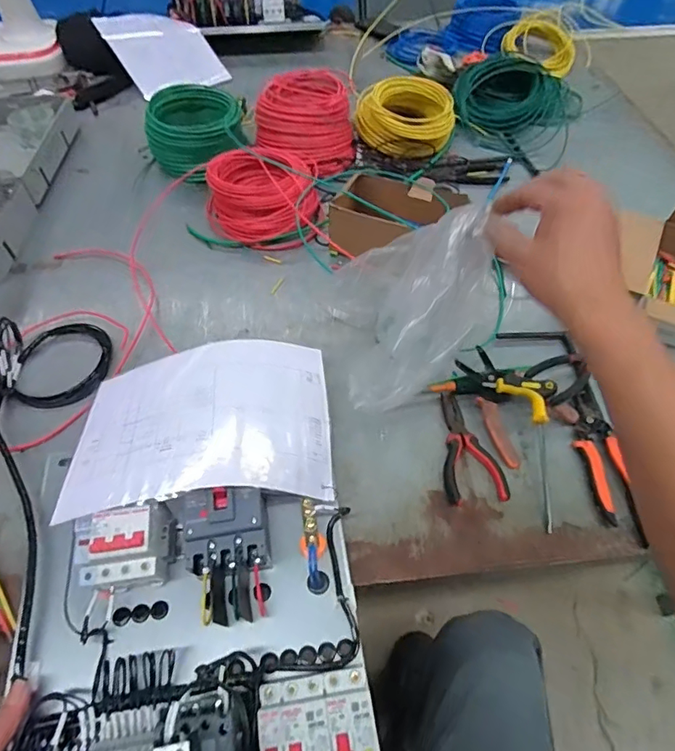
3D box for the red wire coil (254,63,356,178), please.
[{"bbox_3d":[-0.063,-0.488,0.946,0.184,0.098,0.187,-5,57,-2],"label":"red wire coil"}]

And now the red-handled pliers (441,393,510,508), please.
[{"bbox_3d":[0.152,0.081,0.588,0.067,0.011,0.145,-5,57,-3],"label":"red-handled pliers"}]

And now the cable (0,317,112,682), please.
[{"bbox_3d":[-0.372,0.089,0.549,0.149,0.078,0.439,-3,57,-1],"label":"cable"}]

